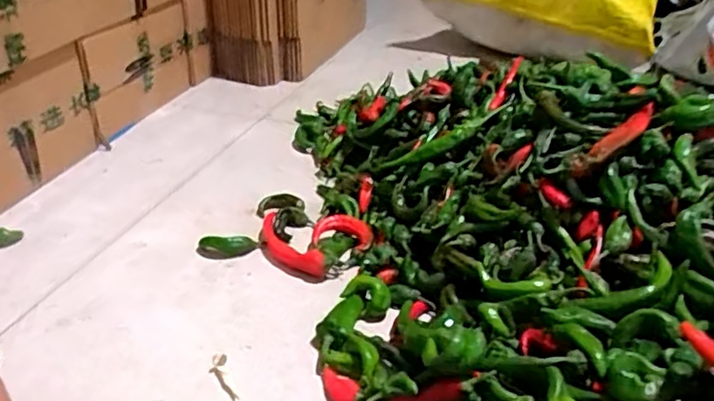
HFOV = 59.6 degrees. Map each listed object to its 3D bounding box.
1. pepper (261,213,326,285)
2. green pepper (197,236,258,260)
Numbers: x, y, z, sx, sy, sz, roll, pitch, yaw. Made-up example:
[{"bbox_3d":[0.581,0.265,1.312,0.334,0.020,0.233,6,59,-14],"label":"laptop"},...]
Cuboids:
[{"bbox_3d":[-0.088,0.053,0.747,0.041,0.025,0.144,-18,36,-28],"label":"pepper"},{"bbox_3d":[-0.157,0.057,0.753,0.070,0.019,0.028,-3,31,-5],"label":"green pepper"}]

